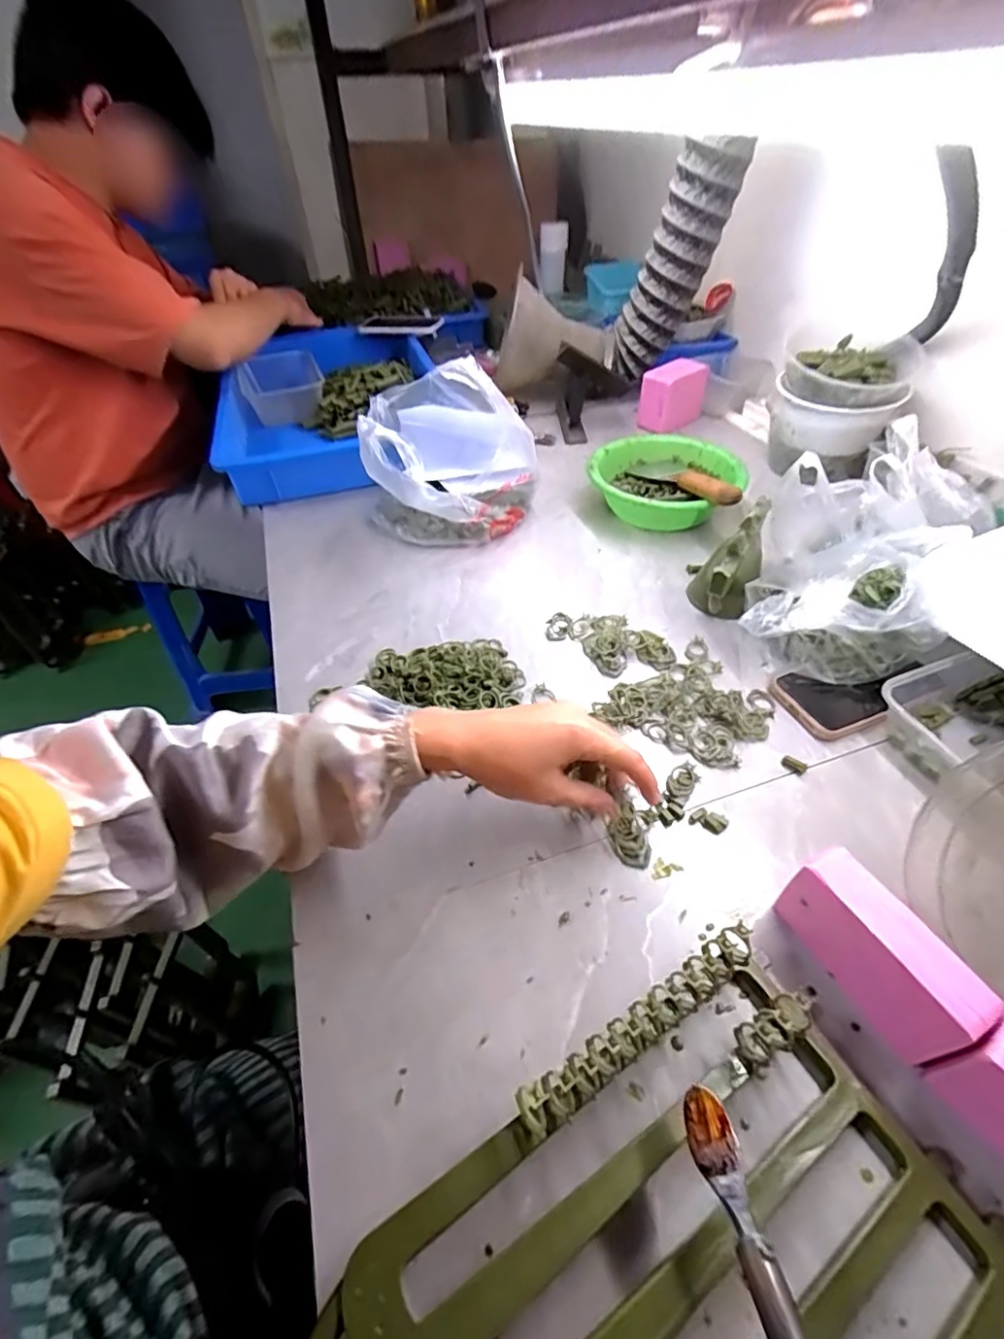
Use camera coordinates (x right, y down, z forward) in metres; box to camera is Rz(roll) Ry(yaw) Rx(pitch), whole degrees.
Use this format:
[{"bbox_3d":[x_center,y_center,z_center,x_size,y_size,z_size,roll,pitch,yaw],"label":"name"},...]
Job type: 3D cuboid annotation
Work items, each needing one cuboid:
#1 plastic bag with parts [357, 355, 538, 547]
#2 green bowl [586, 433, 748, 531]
[{"bbox_3d":[-0.067,-0.258,0.692,0.218,0.182,0.146,-1,46,2],"label":"plastic bag with parts"},{"bbox_3d":[0.222,-0.254,0.756,0.180,0.067,0.189,-2,46,2],"label":"green bowl"}]

